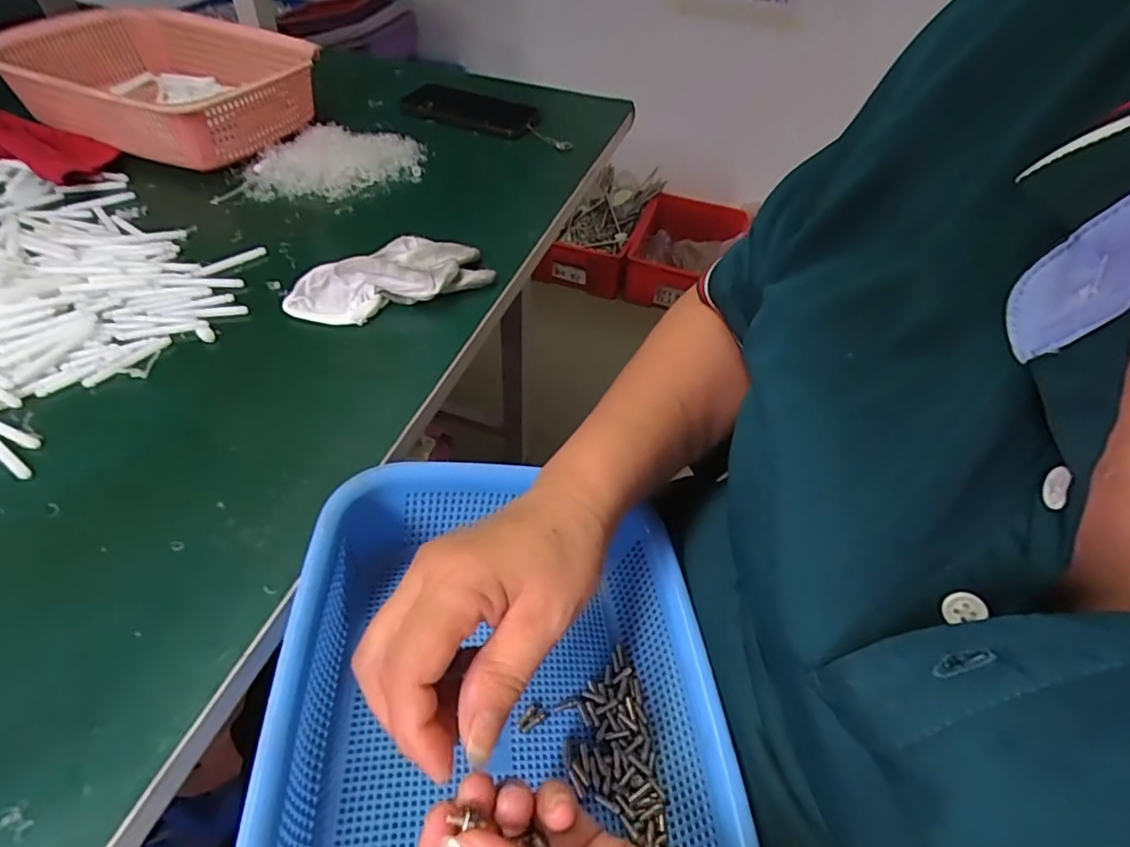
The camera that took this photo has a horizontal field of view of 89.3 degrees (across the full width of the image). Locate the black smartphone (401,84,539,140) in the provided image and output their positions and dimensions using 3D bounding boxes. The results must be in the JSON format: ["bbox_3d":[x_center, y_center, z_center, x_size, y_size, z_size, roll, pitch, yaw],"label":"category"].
[{"bbox_3d":[-0.113,-0.373,0.677,0.156,0.013,0.082,14,49,9],"label":"black smartphone"}]

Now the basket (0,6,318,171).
[{"bbox_3d":[-0.421,-0.358,0.601,0.290,0.071,0.205,20,50,14],"label":"basket"}]

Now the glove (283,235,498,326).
[{"bbox_3d":[-0.139,-0.116,0.451,0.157,0.034,0.067,-19,53,-19],"label":"glove"}]

